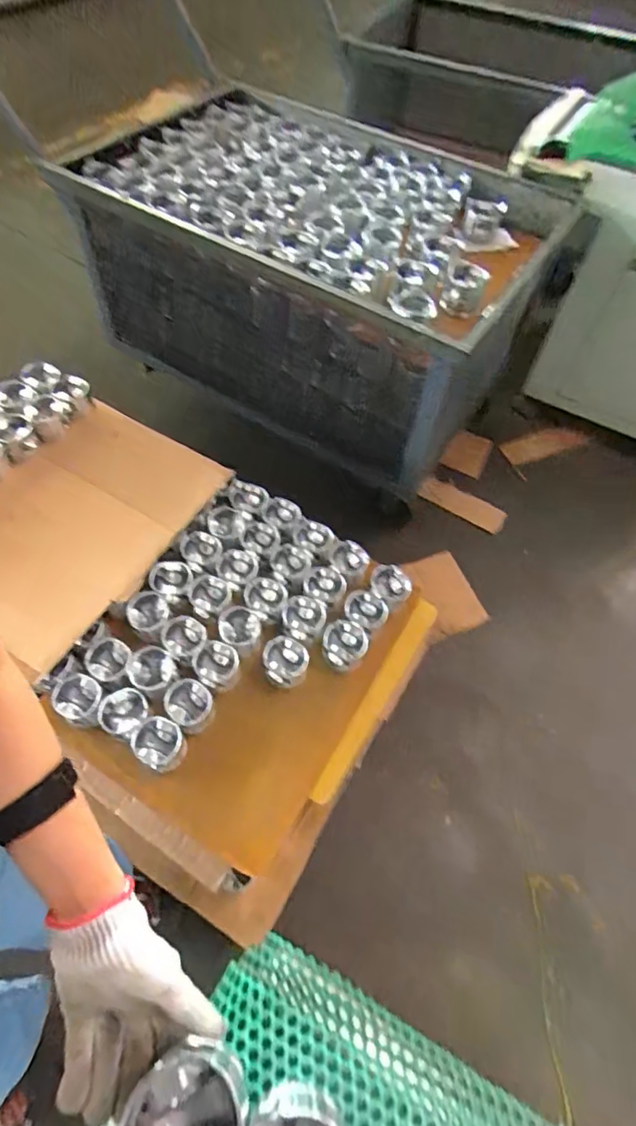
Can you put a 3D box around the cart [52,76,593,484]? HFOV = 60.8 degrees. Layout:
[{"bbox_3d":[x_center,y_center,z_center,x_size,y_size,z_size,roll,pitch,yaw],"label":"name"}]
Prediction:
[{"bbox_3d":[0.014,-0.789,1.524,1.092,0.466,0.718,29,61,14],"label":"cart"}]

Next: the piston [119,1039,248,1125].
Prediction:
[{"bbox_3d":[-0.088,0.385,0.378,0.075,0.068,0.079,2,58,-3],"label":"piston"}]

